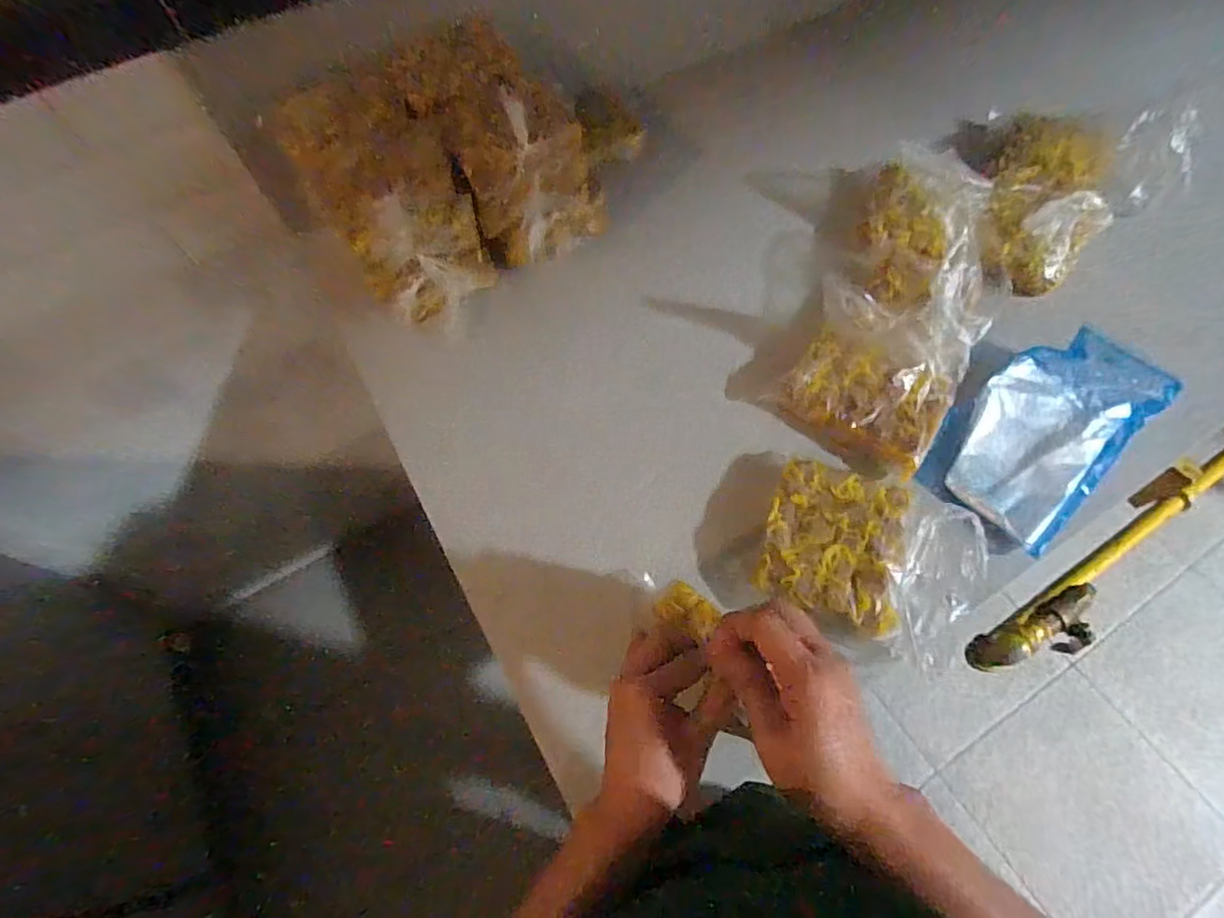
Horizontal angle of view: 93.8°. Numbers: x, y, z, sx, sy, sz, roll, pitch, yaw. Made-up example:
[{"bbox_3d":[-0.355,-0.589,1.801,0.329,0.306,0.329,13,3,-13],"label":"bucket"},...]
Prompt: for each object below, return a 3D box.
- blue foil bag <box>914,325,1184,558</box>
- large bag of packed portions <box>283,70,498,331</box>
[{"bbox_3d":[0.435,-0.031,0.576,0.236,0.055,0.139,-42,67,-17],"label":"blue foil bag"},{"bbox_3d":[-0.254,-0.284,0.668,0.145,0.168,0.203,-37,66,-15],"label":"large bag of packed portions"}]

